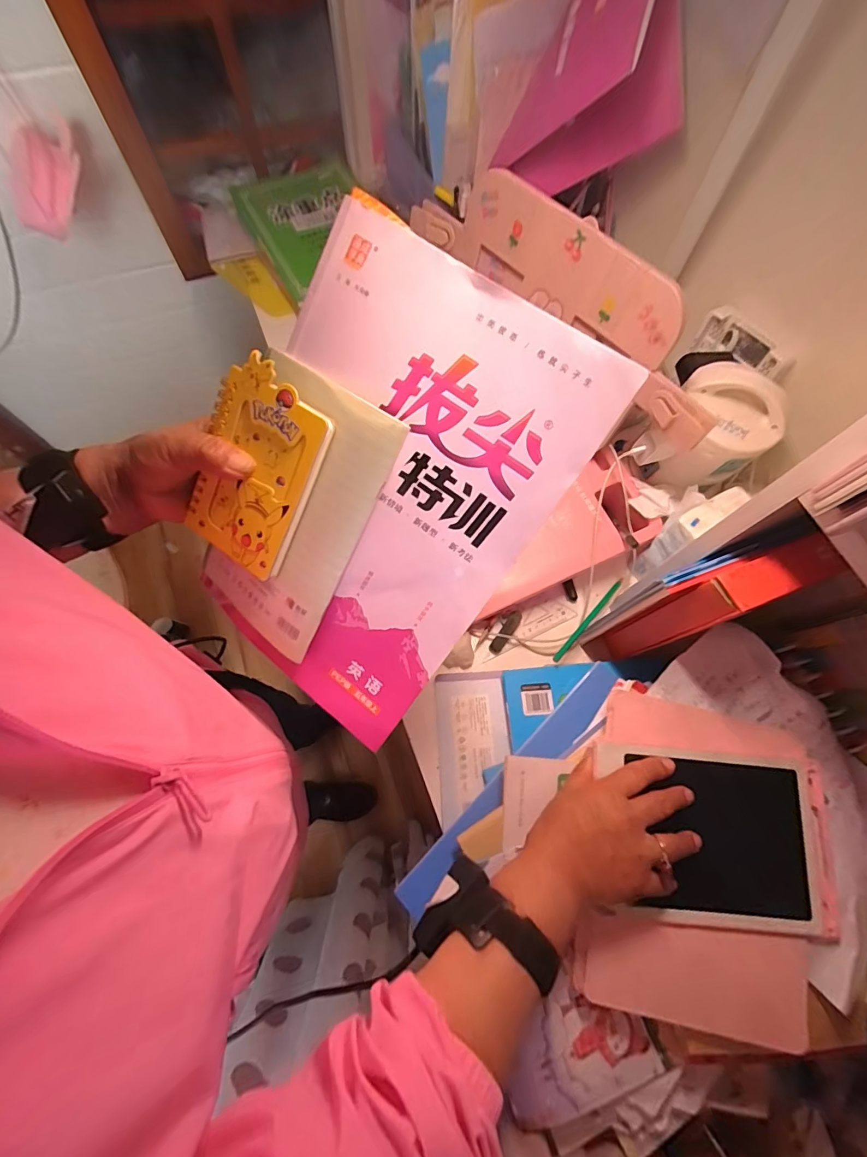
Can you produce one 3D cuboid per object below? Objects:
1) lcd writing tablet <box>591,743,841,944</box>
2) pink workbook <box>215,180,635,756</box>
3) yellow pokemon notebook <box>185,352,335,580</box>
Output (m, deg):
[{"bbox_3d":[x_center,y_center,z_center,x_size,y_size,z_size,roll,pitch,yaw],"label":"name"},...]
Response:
[{"bbox_3d":[0.255,0.231,0.390,0.215,0.008,0.142,6,76,-3],"label":"lcd writing tablet"},{"bbox_3d":[-0.041,-0.051,0.292,0.199,0.020,0.293,37,111,11],"label":"pink workbook"},{"bbox_3d":[-0.121,-0.073,0.298,0.086,0.009,0.128,33,110,14],"label":"yellow pokemon notebook"}]

